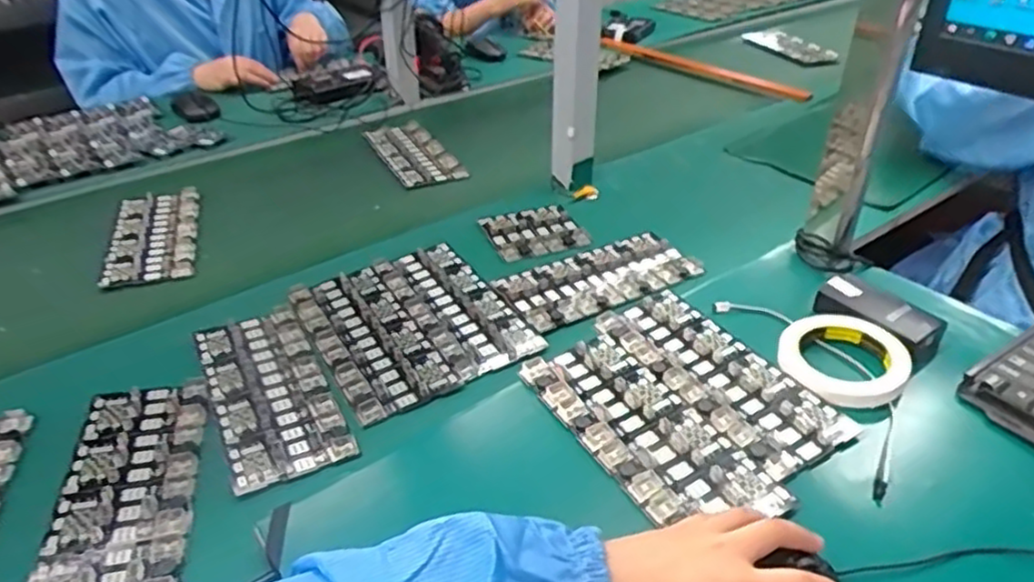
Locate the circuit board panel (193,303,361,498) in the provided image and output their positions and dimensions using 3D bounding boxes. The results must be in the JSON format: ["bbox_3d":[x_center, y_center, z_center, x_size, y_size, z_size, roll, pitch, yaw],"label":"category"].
[{"bbox_3d":[-0.226,0.089,0.655,0.096,0.006,0.225,-17,40,-23],"label":"circuit board panel"}]

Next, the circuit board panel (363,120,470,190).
[{"bbox_3d":[-0.162,-0.215,1.118,0.106,0.013,0.232,-13,38,-26],"label":"circuit board panel"}]

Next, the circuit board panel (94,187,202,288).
[{"bbox_3d":[-0.450,-0.071,0.899,0.100,0.019,0.219,-9,35,-13],"label":"circuit board panel"}]

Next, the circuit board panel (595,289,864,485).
[{"bbox_3d":[0.174,0.073,0.635,0.097,0.022,0.234,-21,37,-25],"label":"circuit board panel"}]

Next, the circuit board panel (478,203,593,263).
[{"bbox_3d":[0.022,-0.072,0.886,0.109,0.009,0.105,-14,39,-16],"label":"circuit board panel"}]

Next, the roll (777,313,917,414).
[{"bbox_3d":[0.286,0.061,0.635,0.105,0.020,0.109,0,34,0],"label":"roll"}]

